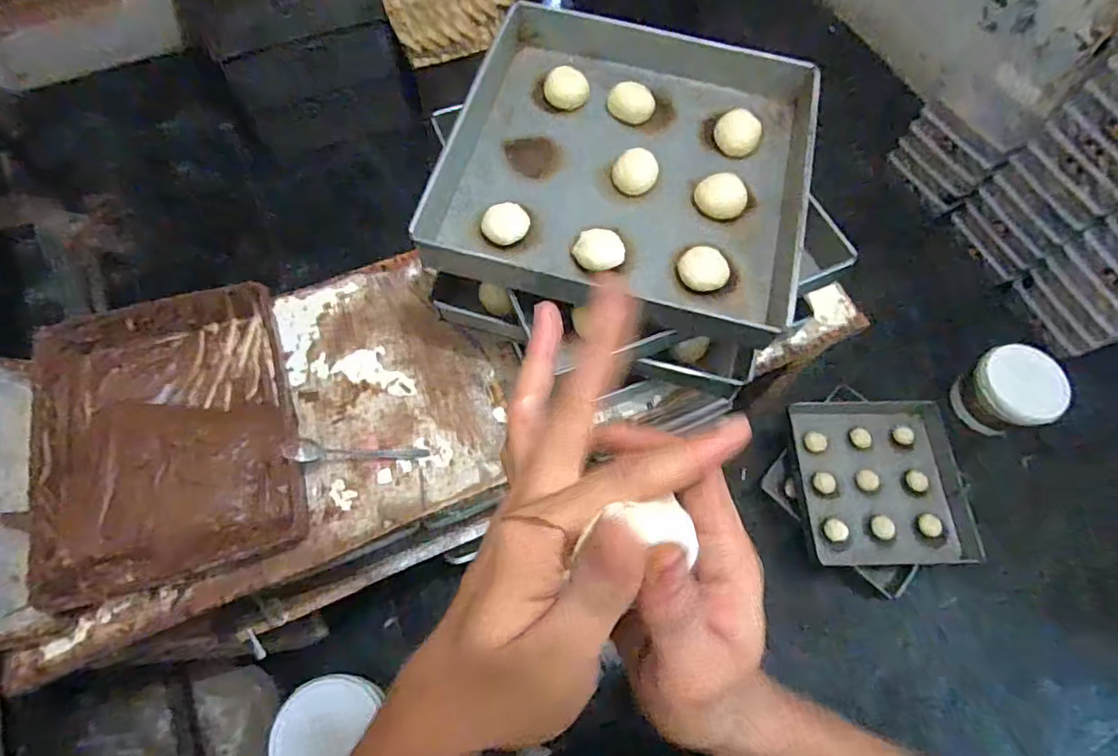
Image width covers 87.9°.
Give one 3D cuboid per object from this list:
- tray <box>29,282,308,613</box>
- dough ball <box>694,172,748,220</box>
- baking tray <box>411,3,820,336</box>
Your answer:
[{"bbox_3d":[-0.493,0.061,0.741,0.292,0.053,0.388,-17,68,-9],"label":"tray"},{"bbox_3d":[0.198,-0.223,0.705,0.060,0.027,0.049,27,68,9],"label":"dough ball"},{"bbox_3d":[0.089,-0.292,0.730,0.429,0.070,0.473,13,66,3],"label":"baking tray"}]

